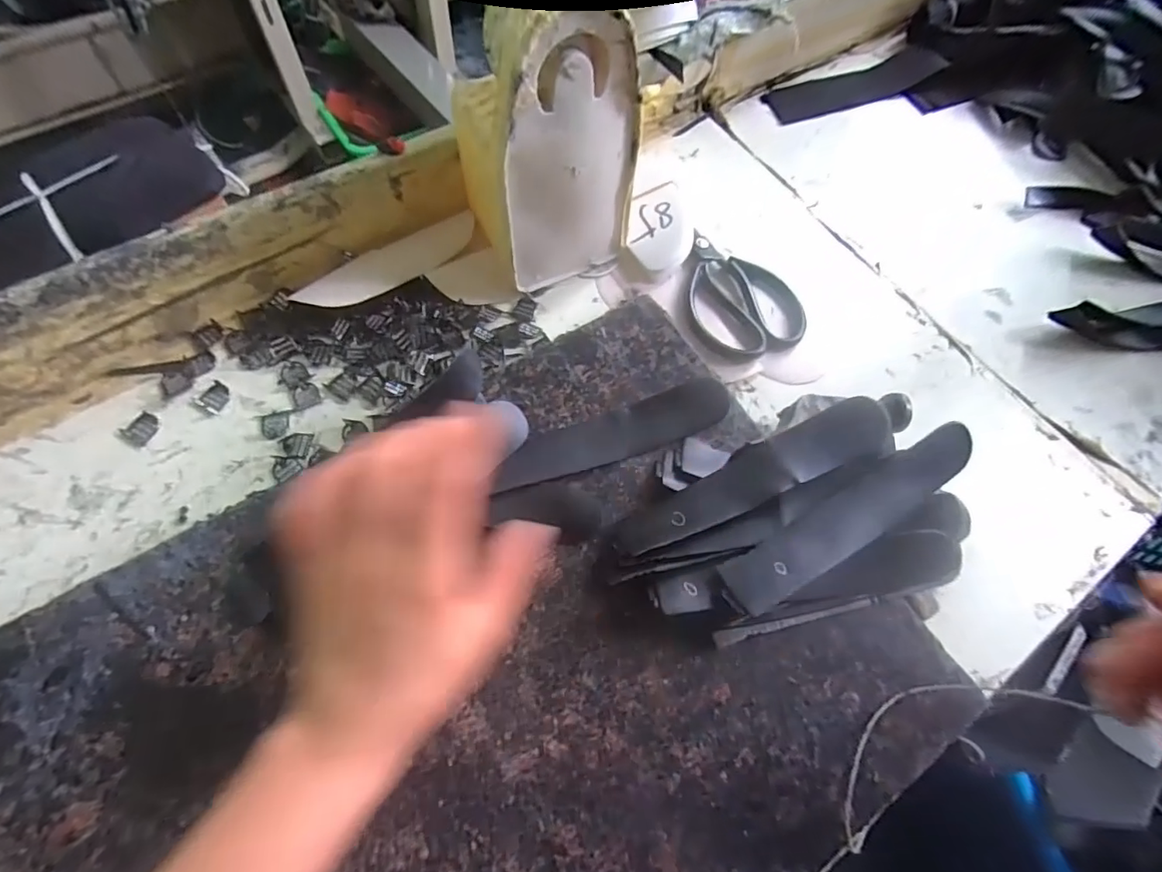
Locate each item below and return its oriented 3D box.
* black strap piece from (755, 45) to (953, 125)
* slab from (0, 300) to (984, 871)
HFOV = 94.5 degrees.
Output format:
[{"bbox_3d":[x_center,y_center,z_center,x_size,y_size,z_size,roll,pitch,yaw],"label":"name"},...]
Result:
[{"bbox_3d":[0.307,-0.393,0.599,0.214,0.007,0.056,-24,72,-10],"label":"black strap piece"},{"bbox_3d":[-0.056,0.146,0.312,0.488,0.019,0.348,-30,72,-16],"label":"slab"}]

